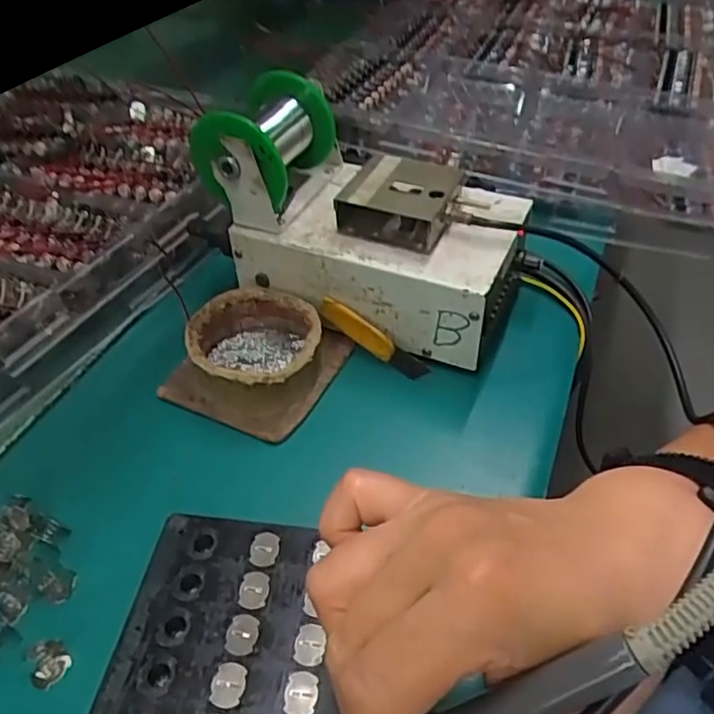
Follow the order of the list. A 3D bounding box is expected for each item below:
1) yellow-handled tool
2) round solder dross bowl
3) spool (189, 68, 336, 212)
[{"bbox_3d":[0.012,-0.013,0.418,0.080,0.019,0.012,36,52,9],"label":"yellow-handled tool"},{"bbox_3d":[-0.064,-0.005,0.408,0.078,0.037,0.082,0,44,0],"label":"round solder dross bowl"},{"bbox_3d":[-0.061,-0.146,0.425,0.065,0.061,0.095,12,44,17],"label":"spool"}]

